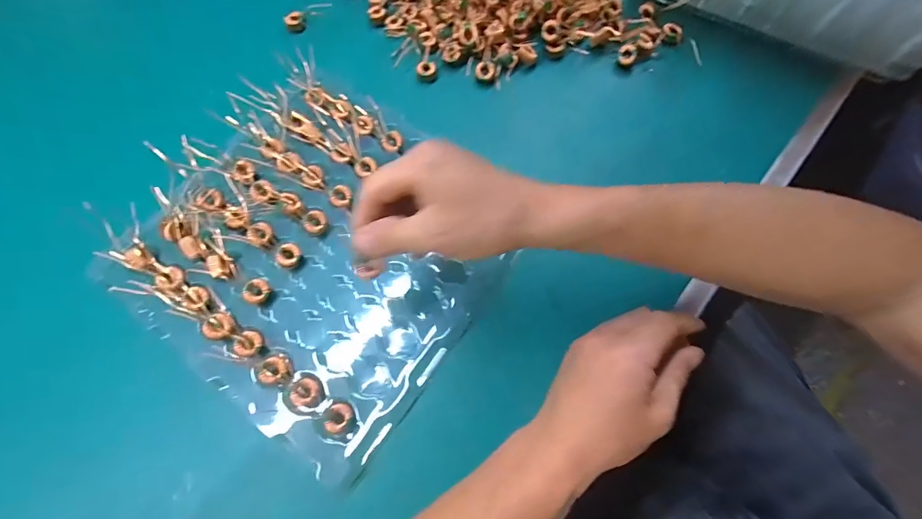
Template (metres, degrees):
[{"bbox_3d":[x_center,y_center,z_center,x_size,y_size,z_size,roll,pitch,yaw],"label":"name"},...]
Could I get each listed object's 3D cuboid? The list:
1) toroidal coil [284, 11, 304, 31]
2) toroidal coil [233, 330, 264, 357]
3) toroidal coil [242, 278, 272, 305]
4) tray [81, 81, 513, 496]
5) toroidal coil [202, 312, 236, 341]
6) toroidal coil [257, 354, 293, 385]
[{"bbox_3d":[-0.190,-0.274,0.454,0.019,0.007,0.025,-5,67,-1],"label":"toroidal coil"},{"bbox_3d":[-0.169,0.067,0.316,0.019,0.005,0.020,0,68,0],"label":"toroidal coil"},{"bbox_3d":[-0.171,0.026,0.332,0.018,0.005,0.022,23,70,9],"label":"toroidal coil"},{"bbox_3d":[-0.117,-0.007,0.345,0.272,0.031,0.260,34,72,14],"label":"tray"},{"bbox_3d":[-0.197,0.054,0.321,0.023,0.007,0.022,0,68,0],"label":"toroidal coil"},{"bbox_3d":[-0.145,0.085,0.310,0.026,0.005,0.022,3,68,1],"label":"toroidal coil"}]

